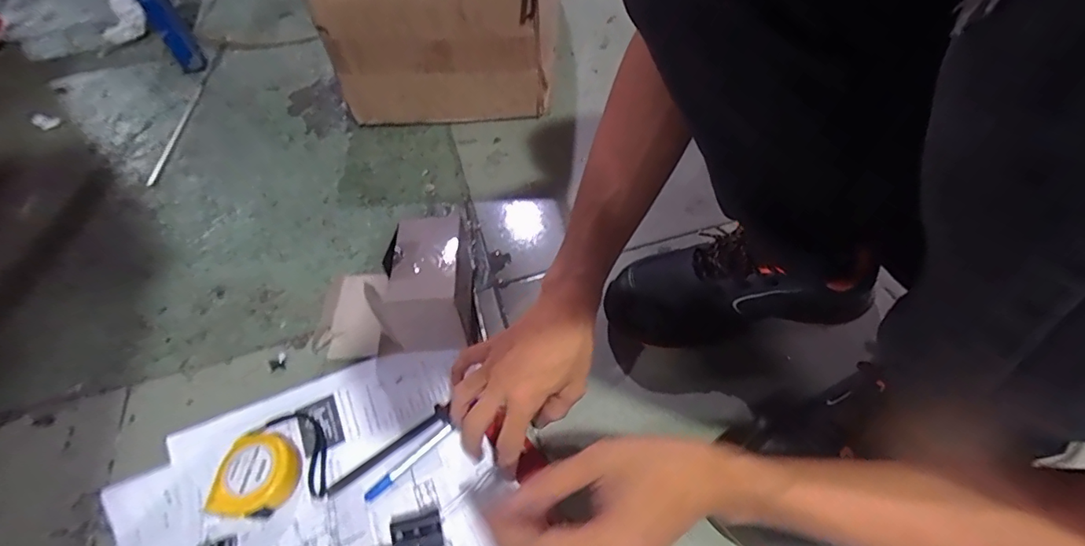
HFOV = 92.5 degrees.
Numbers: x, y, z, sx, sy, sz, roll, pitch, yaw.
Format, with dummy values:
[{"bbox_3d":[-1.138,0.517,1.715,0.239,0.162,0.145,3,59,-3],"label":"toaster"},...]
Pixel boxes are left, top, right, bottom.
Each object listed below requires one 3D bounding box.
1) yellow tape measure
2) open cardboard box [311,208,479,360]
[{"bbox_3d":[-0.246,0.168,0.468,0.086,0.035,0.092,-9,52,-1],"label":"yellow tape measure"},{"bbox_3d":[-0.163,0.018,0.549,0.167,0.096,0.126,-6,52,-2],"label":"open cardboard box"}]

